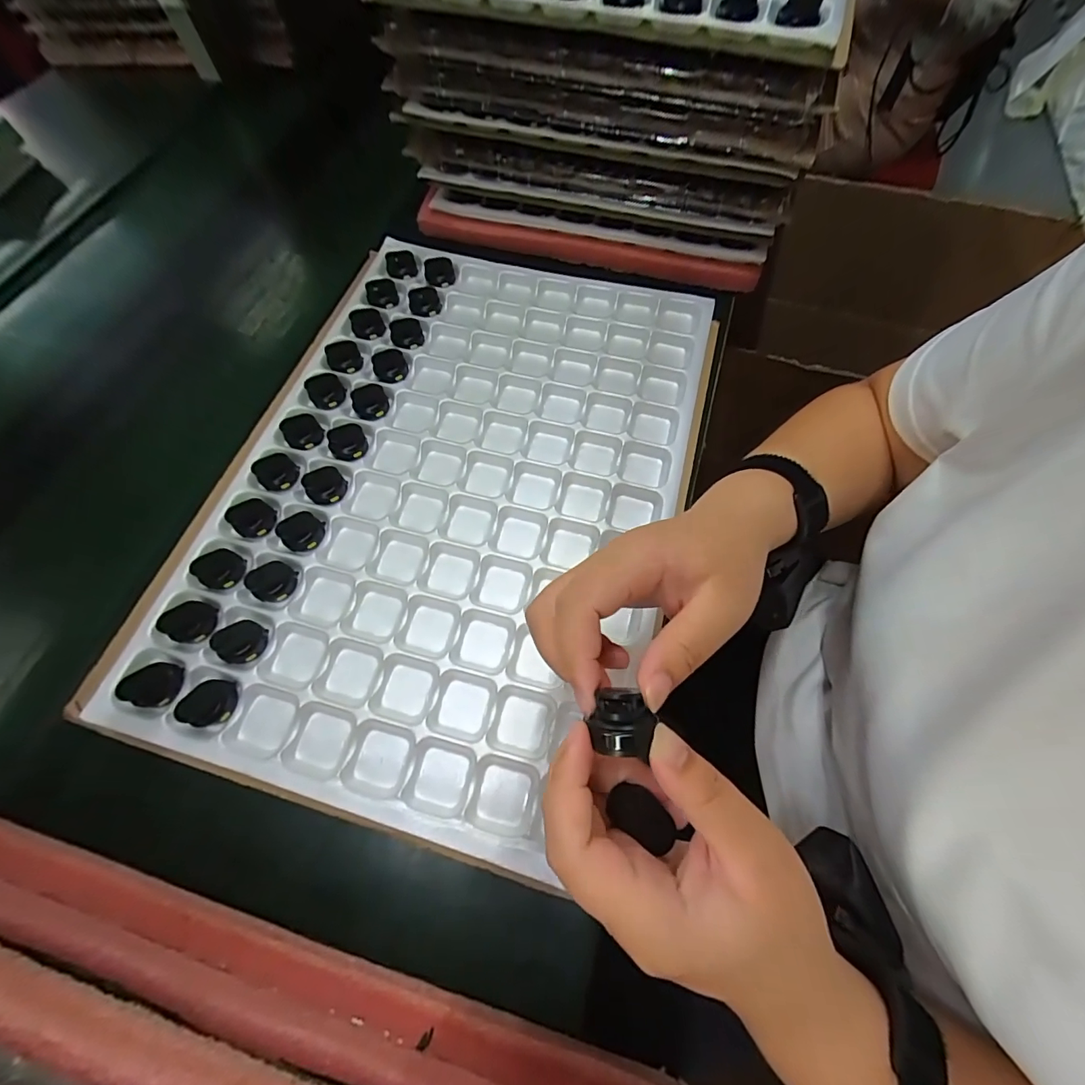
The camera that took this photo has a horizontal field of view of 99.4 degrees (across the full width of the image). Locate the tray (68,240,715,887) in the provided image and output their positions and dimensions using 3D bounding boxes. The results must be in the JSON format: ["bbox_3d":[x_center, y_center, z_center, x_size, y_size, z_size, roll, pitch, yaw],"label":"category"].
[{"bbox_3d":[-0.071,-0.057,0.394,0.368,0.036,0.514,13,67,9],"label":"tray"}]

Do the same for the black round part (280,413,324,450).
[{"bbox_3d":[-0.208,-0.097,0.399,0.031,0.015,0.028,-39,69,-14],"label":"black round part"}]

